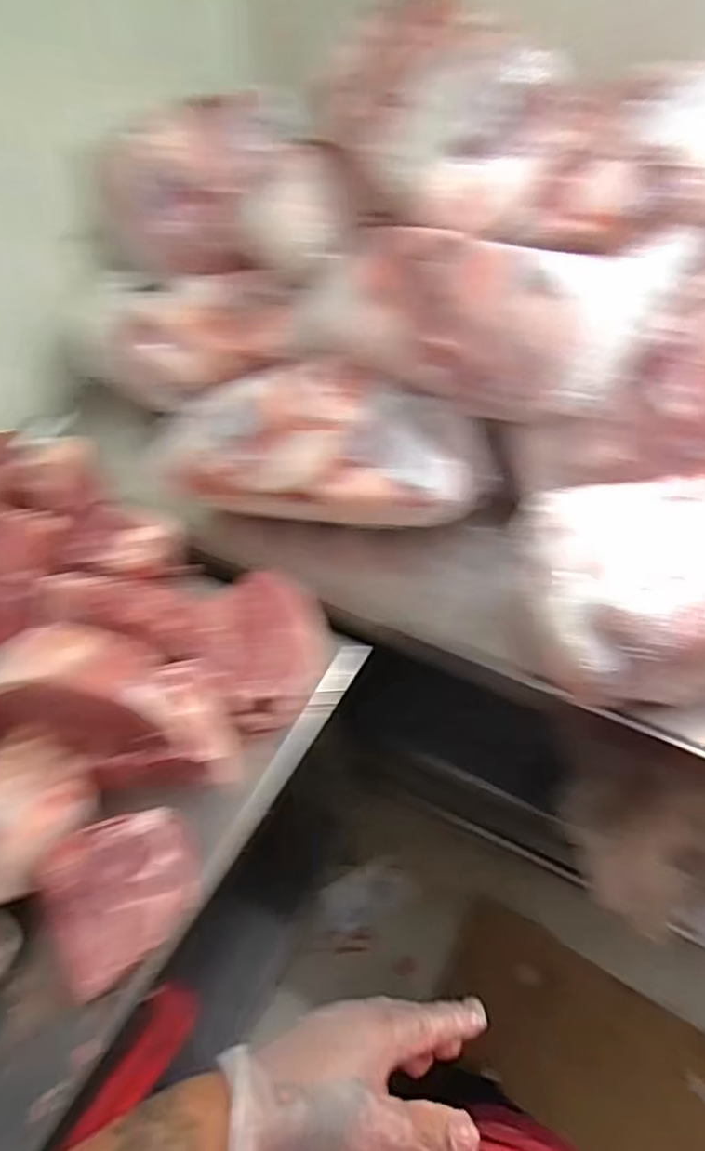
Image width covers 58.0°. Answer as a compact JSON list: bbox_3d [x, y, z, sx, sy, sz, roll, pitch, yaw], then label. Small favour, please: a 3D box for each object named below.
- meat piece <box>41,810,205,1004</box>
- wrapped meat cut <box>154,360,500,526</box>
[{"bbox_3d":[-0.196,0.269,0.525,0.122,0.087,0.112,-17,51,-8],"label":"meat piece"},{"bbox_3d":[-0.036,-0.148,0.709,0.373,0.101,0.148,4,51,9],"label":"wrapped meat cut"}]

